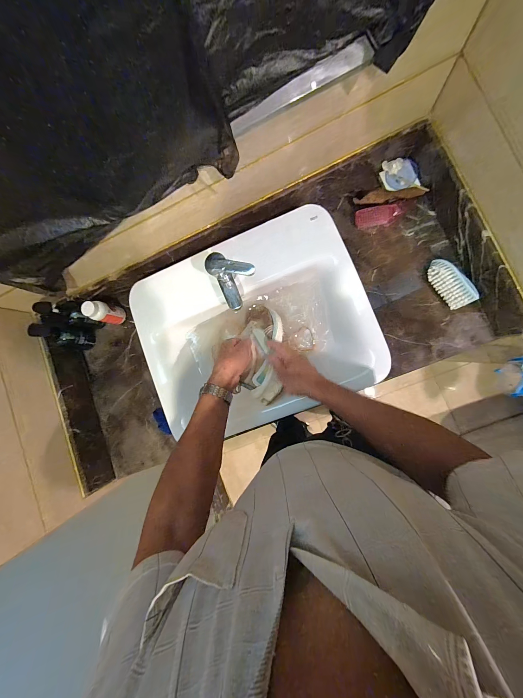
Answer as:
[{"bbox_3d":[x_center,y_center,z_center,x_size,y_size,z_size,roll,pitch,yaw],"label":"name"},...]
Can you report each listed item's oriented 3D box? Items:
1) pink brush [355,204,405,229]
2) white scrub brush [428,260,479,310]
[{"bbox_3d":[0.302,-0.341,0.667,0.115,0.026,0.046,-3,89,9],"label":"pink brush"},{"bbox_3d":[0.453,-0.160,0.630,0.064,0.061,0.123,-36,84,7],"label":"white scrub brush"}]

